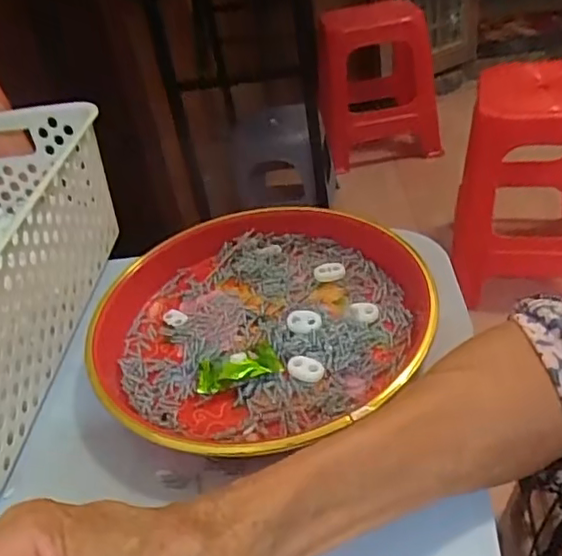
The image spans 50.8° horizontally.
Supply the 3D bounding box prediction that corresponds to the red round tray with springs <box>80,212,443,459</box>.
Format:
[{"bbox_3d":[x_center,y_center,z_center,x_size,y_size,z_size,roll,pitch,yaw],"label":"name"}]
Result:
[{"bbox_3d":[-0.014,0.024,0.395,0.217,0.039,0.214,-6,37,5],"label":"red round tray with springs"}]

